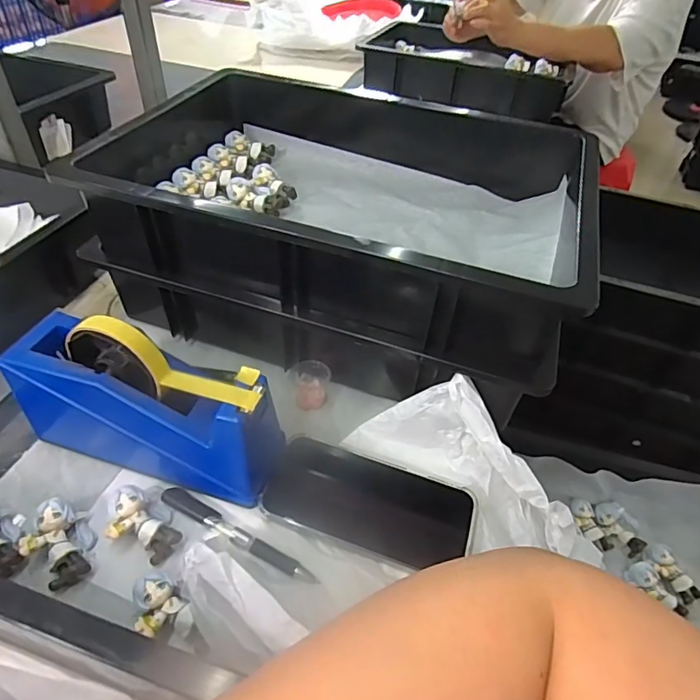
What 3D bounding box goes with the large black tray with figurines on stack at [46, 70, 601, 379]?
[{"bbox_3d":[0.010,-0.163,0.529,0.415,0.110,0.350,14,45,9],"label":"large black tray with figurines on stack"}]

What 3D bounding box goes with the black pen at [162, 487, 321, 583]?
[{"bbox_3d":[-0.088,0.141,0.385,0.140,0.010,0.016,24,48,18],"label":"black pen"}]

